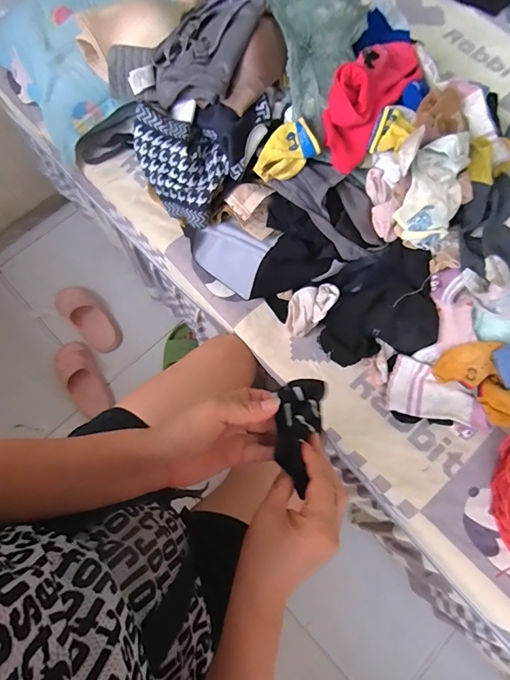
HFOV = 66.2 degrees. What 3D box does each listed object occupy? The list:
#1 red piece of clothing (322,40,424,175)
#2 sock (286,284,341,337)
[{"bbox_3d":[0.167,-0.354,0.545,0.081,0.069,0.247,33,75,10],"label":"red piece of clothing"},{"bbox_3d":[0.085,-0.048,0.611,0.056,0.065,0.081,35,75,10],"label":"sock"}]

